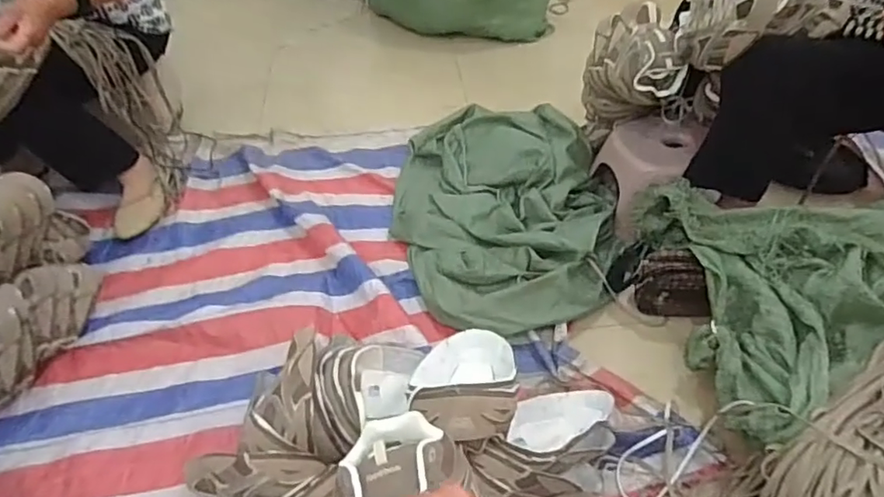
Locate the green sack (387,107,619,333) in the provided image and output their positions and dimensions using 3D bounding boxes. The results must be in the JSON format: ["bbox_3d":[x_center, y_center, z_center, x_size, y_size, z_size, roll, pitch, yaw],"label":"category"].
[{"bbox_3d":[0.143,-0.101,1.257,0.483,0.124,0.625,-1,47,-1],"label":"green sack"}]

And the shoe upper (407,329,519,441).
[{"bbox_3d":[0.035,0.208,0.889,0.155,0.071,0.236,4,13,4],"label":"shoe upper"}]

